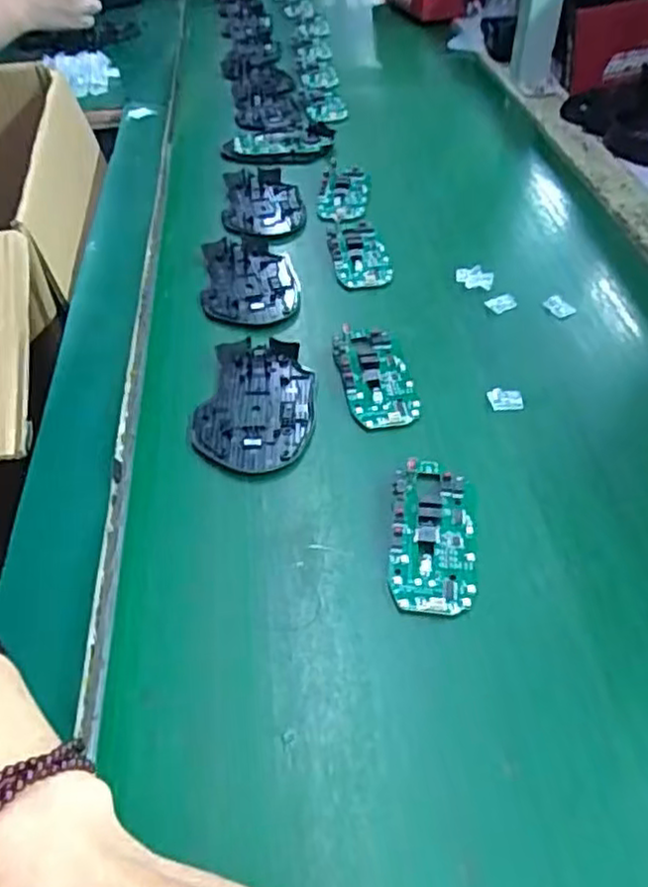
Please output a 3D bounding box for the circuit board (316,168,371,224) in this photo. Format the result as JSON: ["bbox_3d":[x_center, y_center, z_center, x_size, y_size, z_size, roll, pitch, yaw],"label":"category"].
[{"bbox_3d":[0.018,-0.230,0.642,0.044,0.008,0.088,3,47,6],"label":"circuit board"}]

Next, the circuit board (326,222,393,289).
[{"bbox_3d":[0.029,-0.159,0.581,0.045,0.009,0.085,-9,47,-5],"label":"circuit board"}]

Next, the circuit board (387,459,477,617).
[{"bbox_3d":[0.058,0.047,0.372,0.043,0.011,0.093,3,47,6],"label":"circuit board"}]

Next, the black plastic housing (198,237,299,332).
[{"bbox_3d":[-0.059,-0.133,0.551,0.073,0.011,0.118,-5,46,-2],"label":"black plastic housing"}]

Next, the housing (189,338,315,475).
[{"bbox_3d":[-0.044,-0.028,0.455,0.072,0.010,0.113,5,47,8],"label":"housing"}]

